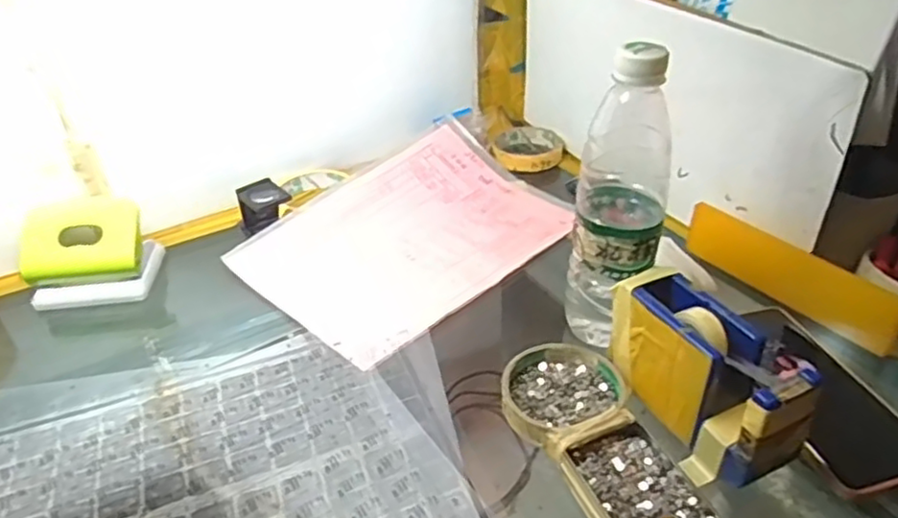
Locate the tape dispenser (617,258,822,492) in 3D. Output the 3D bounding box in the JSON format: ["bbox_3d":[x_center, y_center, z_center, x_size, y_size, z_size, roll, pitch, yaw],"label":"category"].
[{"bbox_3d":[0.166,0.077,0.431,0.054,0.084,0.137,-15,36,-17],"label":"tape dispenser"}]

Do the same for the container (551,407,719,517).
[{"bbox_3d":[0.113,0.139,0.394,0.066,0.015,0.093,-15,36,-16],"label":"container"}]

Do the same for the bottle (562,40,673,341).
[{"bbox_3d":[0.123,-0.039,0.472,0.063,0.223,0.075,6,35,14],"label":"bottle"}]

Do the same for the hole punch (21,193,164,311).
[{"bbox_3d":[-0.326,-0.007,0.596,0.103,0.070,0.071,-6,34,-4],"label":"hole punch"}]

